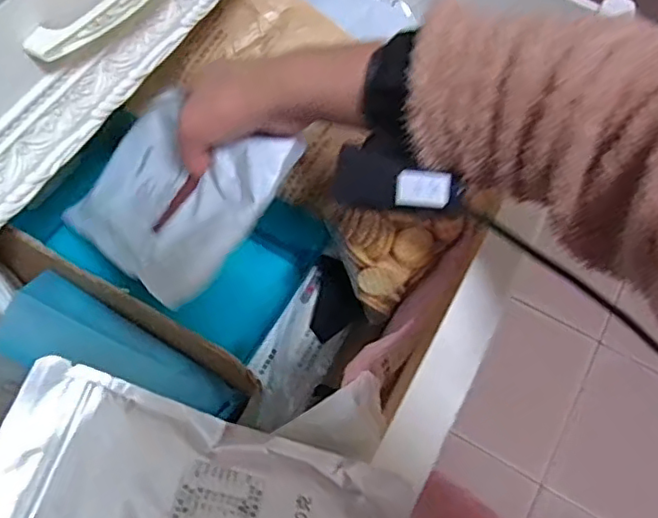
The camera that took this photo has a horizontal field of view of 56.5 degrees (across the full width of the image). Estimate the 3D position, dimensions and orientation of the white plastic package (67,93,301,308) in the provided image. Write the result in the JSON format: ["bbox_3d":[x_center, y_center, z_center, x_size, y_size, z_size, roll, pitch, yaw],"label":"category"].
[{"bbox_3d":[-0.110,-0.051,0.426,0.175,0.025,0.128,29,80,41],"label":"white plastic package"}]

